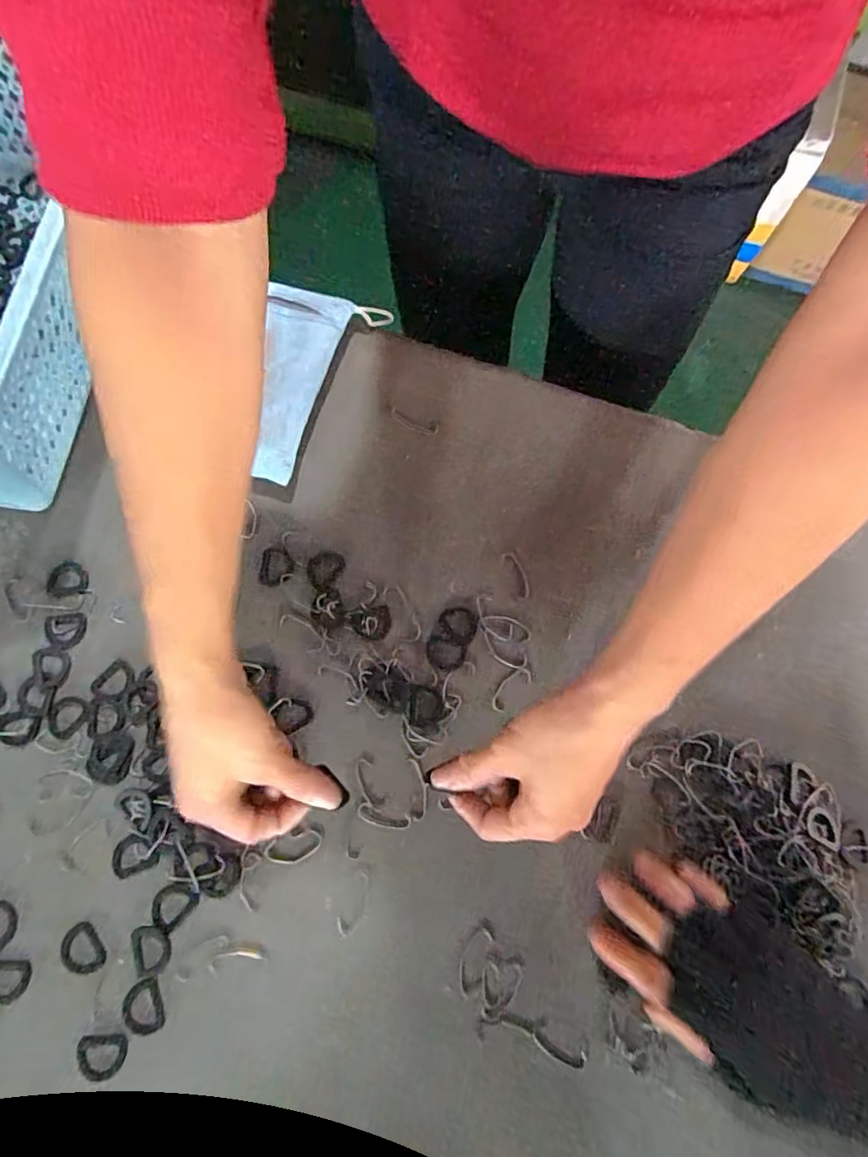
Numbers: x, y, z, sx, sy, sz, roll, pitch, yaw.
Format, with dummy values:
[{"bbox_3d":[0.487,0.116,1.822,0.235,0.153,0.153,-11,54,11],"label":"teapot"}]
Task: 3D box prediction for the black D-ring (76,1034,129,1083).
[{"bbox_3d":[-0.203,0.289,0.346,0.028,0.005,0.022,2,75,0],"label":"black D-ring"}]

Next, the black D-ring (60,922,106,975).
[{"bbox_3d":[-0.221,0.234,0.359,0.026,0.004,0.030,-30,77,-9],"label":"black D-ring"}]

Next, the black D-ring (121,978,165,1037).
[{"bbox_3d":[-0.179,0.264,0.352,0.025,0.004,0.031,-16,75,-5],"label":"black D-ring"}]

